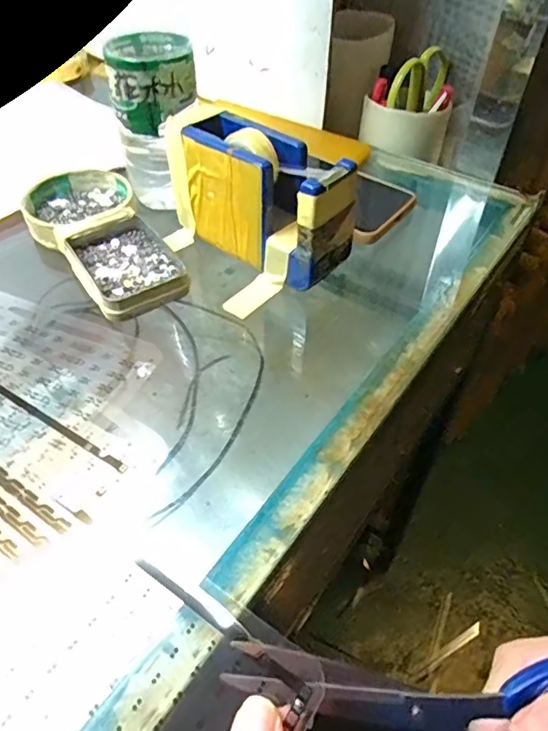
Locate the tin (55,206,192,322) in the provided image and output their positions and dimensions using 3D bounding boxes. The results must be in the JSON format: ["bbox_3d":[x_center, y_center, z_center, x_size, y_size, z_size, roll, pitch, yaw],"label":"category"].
[{"bbox_3d":[-0.100,-0.071,0.361,0.065,0.018,0.094,-26,52,-23],"label":"tin"}]

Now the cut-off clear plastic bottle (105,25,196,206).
[{"bbox_3d":[-0.087,-0.182,0.402,0.057,0.106,0.067,-8,47,-8],"label":"cut-off clear plastic bottle"}]

